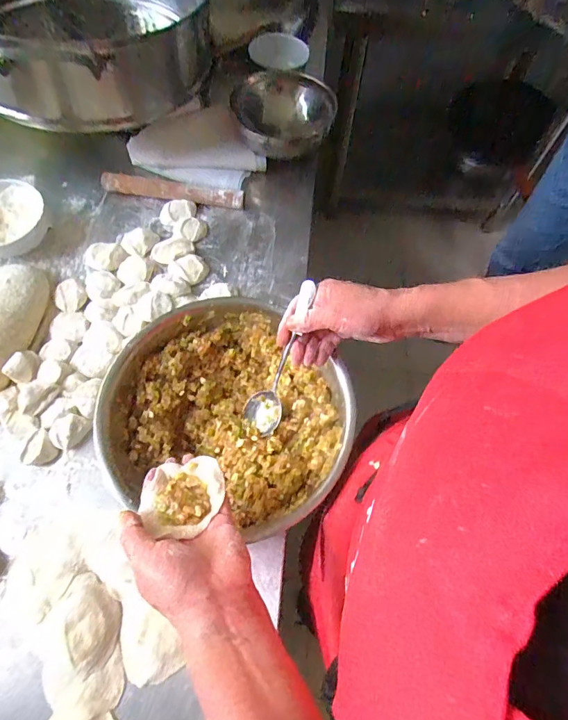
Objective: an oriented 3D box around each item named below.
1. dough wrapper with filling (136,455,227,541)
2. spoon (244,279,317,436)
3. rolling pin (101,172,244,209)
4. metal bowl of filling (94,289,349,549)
[{"bbox_3d":[-0.086,0.114,0.350,0.068,0.016,0.058,-11,67,-6],"label":"dough wrapper with filling"},{"bbox_3d":[-0.005,-0.001,0.429,0.041,0.023,0.170,21,110,8],"label":"spoon"},{"bbox_3d":[-0.175,-0.266,0.642,0.226,0.024,0.021,8,65,1],"label":"rolling pin"},{"bbox_3d":[-0.057,0.054,0.463,0.250,0.076,0.233,13,66,4],"label":"metal bowl of filling"}]

